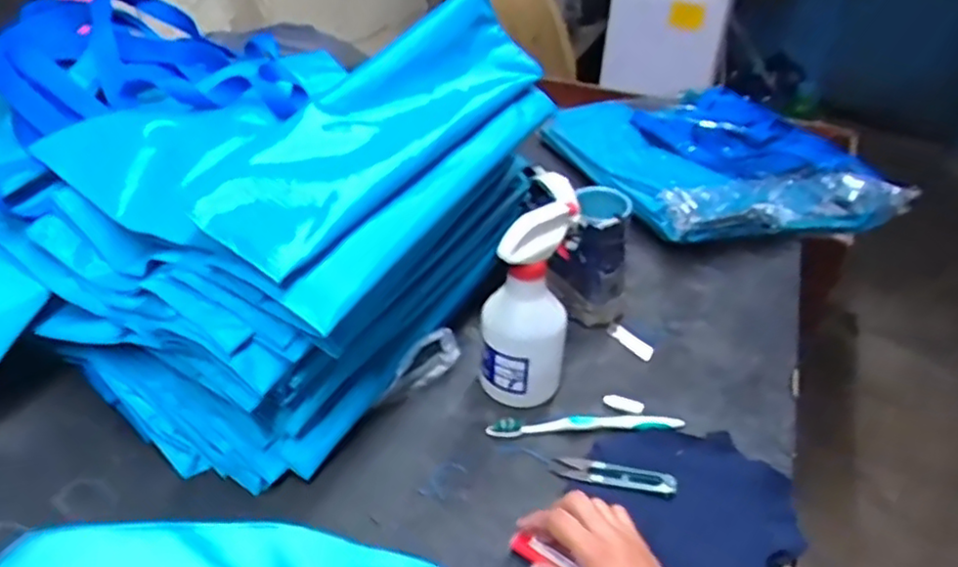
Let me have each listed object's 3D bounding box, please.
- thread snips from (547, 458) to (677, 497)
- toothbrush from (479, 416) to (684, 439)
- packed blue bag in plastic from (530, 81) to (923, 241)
[{"bbox_3d":[0.114,0.159,0.569,0.103,0.015,0.023,11,36,12],"label":"thread snips"},{"bbox_3d":[0.098,0.128,0.613,0.177,0.014,0.016,-1,35,-4],"label":"toothbrush"},{"bbox_3d":[0.354,-0.177,1.001,0.369,0.079,0.365,-10,37,-17],"label":"packed blue bag in plastic"}]

